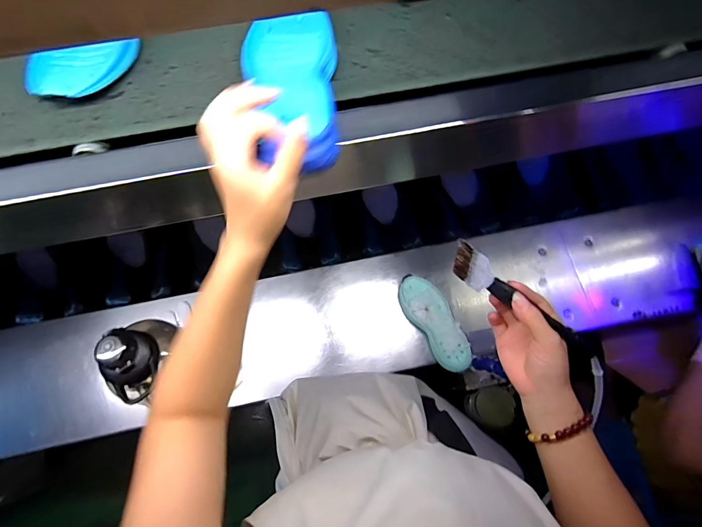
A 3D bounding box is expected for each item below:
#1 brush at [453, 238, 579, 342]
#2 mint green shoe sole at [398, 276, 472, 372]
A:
[{"bbox_3d":[0.165,0.035,0.369,0.152,0.010,0.033,38,103,2],"label":"brush"},{"bbox_3d":[0.160,0.112,0.692,0.076,0.038,0.199,-25,76,-8],"label":"mint green shoe sole"}]

